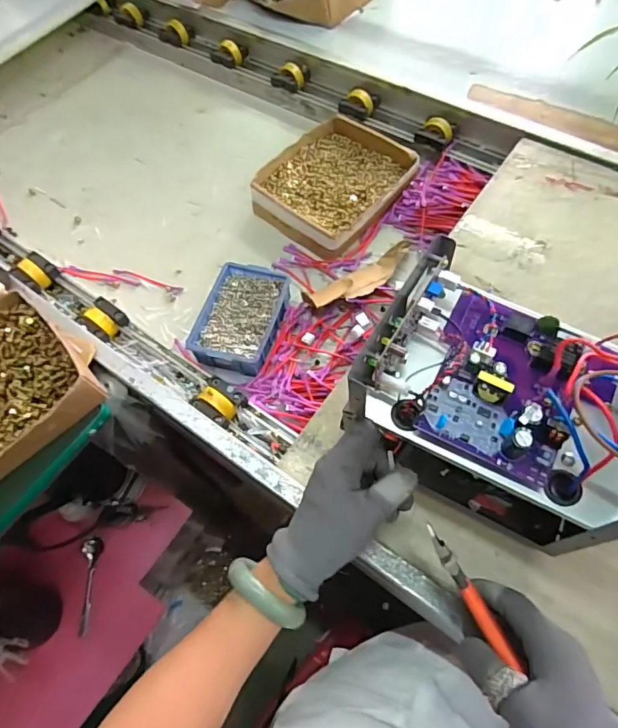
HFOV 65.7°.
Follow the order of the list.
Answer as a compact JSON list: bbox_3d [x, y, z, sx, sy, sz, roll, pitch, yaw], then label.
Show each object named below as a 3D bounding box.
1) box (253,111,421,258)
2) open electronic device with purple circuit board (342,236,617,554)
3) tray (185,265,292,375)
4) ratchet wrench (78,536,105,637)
[{"bbox_3d":[0.038,-0.287,0.764,0.201,0.048,0.228,39,72,21],"label":"box"},{"bbox_3d":[0.160,0.036,0.399,0.219,0.176,0.151,25,67,16],"label":"open electronic device with purple circuit board"},{"bbox_3d":[-0.090,-0.063,0.648,0.104,0.036,0.152,14,65,11],"label":"tray"},{"bbox_3d":[-0.382,0.382,0.831,0.035,0.014,0.159,7,78,-24],"label":"ratchet wrench"}]

